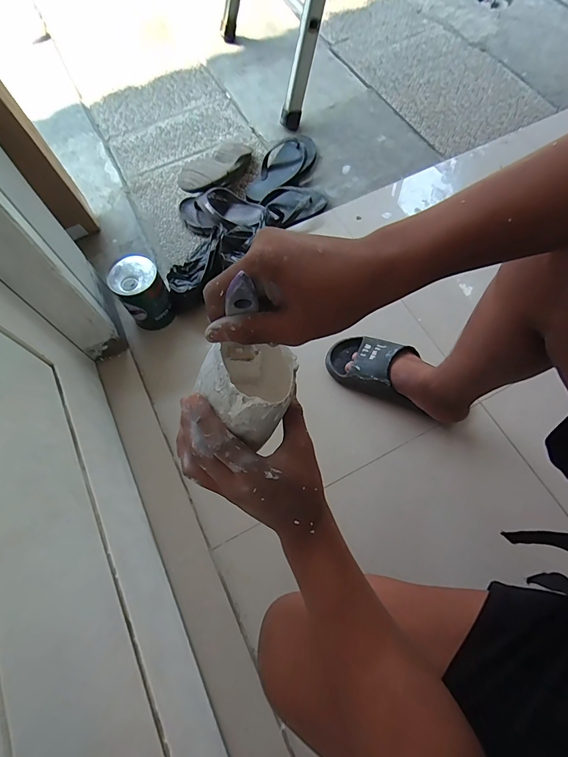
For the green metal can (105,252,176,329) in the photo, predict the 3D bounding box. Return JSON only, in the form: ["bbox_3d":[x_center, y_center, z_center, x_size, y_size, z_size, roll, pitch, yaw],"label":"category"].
[{"bbox_3d":[-0.300,-0.181,0.831,0.095,0.143,0.094,0,66,0],"label":"green metal can"}]

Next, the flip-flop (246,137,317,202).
[{"bbox_3d":[-0.012,-0.577,1.044,0.108,0.038,0.282,36,71,15],"label":"flip-flop"}]

